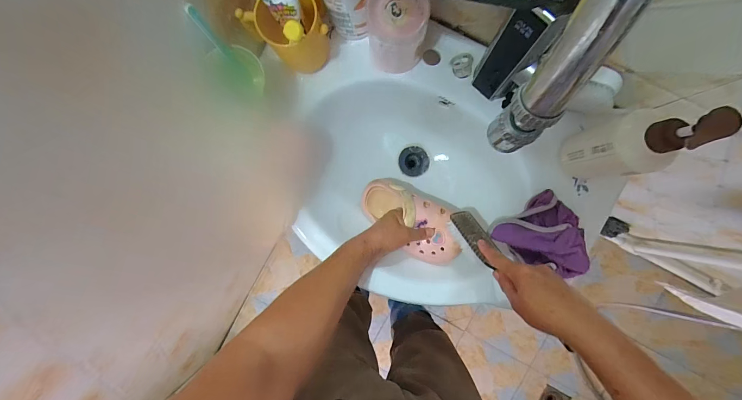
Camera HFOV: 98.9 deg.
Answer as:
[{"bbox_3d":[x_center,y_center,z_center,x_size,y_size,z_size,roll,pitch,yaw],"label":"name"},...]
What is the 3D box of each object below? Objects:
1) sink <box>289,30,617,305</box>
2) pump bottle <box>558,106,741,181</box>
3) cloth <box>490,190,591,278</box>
[{"bbox_3d":[0.101,-0.008,0.568,0.494,0.160,0.345,21,91,1],"label":"sink"},{"bbox_3d":[0.315,-0.066,0.379,0.062,0.174,0.074,-14,90,2],"label":"pump bottle"},{"bbox_3d":[0.270,0.062,0.477,0.103,0.044,0.129,-44,89,1],"label":"cloth"}]

